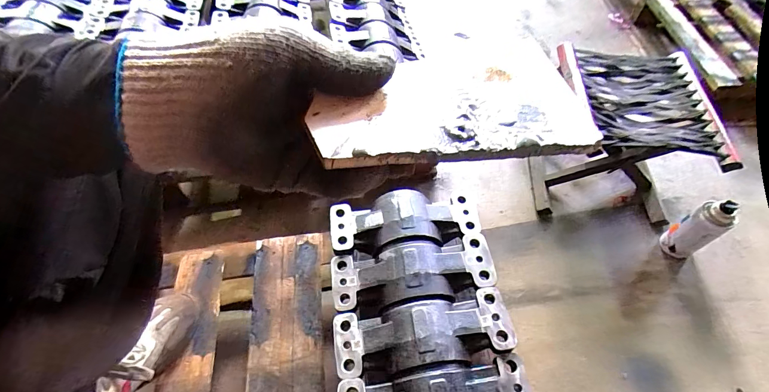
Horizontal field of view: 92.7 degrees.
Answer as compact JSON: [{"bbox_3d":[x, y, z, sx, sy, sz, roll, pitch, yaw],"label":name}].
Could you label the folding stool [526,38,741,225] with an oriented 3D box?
[{"bbox_3d":[0.510,-0.129,0.831,0.278,0.269,0.304,3,55,3],"label":"folding stool"}]

